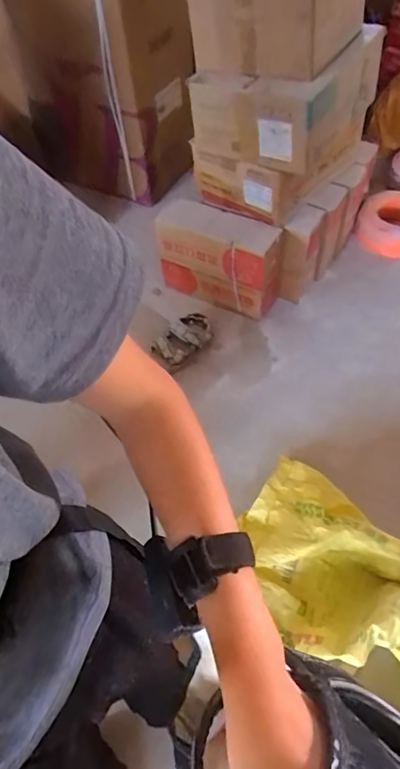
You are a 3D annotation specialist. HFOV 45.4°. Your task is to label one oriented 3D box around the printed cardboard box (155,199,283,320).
[{"bbox_3d":[0.058,-0.454,1.730,0.478,0.319,0.157,29,63,22],"label":"printed cardboard box"}]

